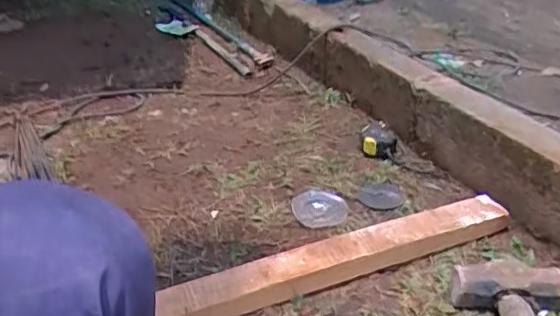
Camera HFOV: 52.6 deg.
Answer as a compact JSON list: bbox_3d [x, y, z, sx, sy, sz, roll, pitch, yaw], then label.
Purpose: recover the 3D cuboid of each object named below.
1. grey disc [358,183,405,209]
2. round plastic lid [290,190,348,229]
[{"bbox_3d":[0.169,0.061,0.939,0.073,0.011,0.081,13,34,25],"label":"grey disc"},{"bbox_3d":[0.064,0.081,0.916,0.086,0.012,0.081,7,41,-6],"label":"round plastic lid"}]

